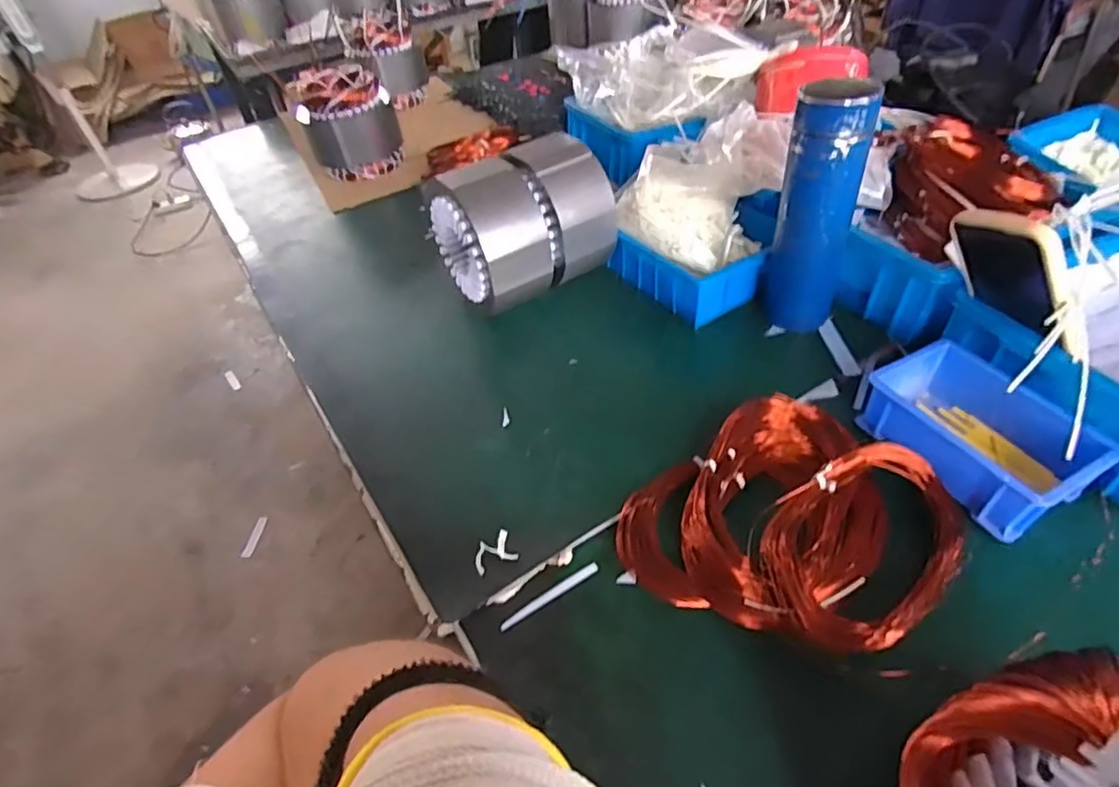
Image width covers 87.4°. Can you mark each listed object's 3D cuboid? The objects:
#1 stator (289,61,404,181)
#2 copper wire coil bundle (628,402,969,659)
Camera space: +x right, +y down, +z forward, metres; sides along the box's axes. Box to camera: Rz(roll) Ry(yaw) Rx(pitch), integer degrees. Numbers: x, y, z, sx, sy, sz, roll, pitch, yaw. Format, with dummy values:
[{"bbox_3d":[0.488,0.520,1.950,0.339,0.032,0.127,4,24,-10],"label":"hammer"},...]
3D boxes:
[{"bbox_3d":[-0.340,-0.438,0.947,0.149,0.133,0.128,-19,45,-13],"label":"stator"},{"bbox_3d":[0.166,0.095,0.418,0.205,0.039,0.176,-28,48,-21],"label":"copper wire coil bundle"}]

